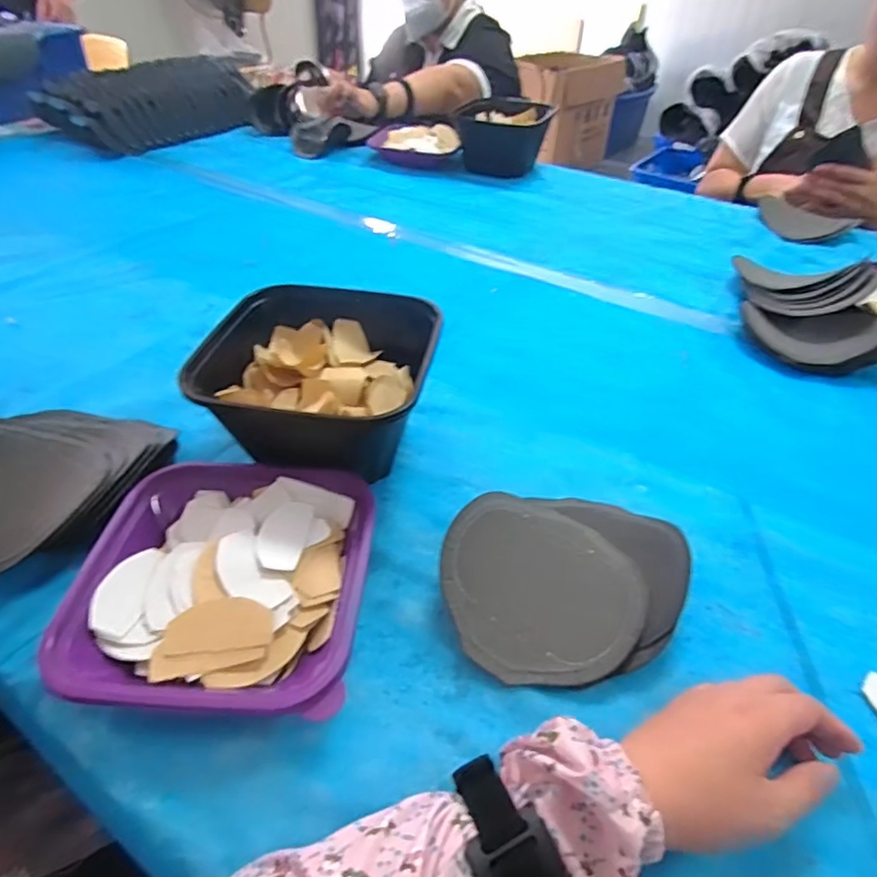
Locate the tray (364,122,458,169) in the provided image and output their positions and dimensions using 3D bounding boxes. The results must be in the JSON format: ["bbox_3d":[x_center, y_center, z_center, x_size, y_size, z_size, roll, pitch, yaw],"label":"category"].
[{"bbox_3d":[-0.055,-0.626,1.221,0.188,0.054,0.161,-2,42,-3],"label":"tray"}]

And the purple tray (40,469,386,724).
[{"bbox_3d":[-0.143,0.097,0.400,0.189,0.039,0.190,4,42,3],"label":"purple tray"}]

